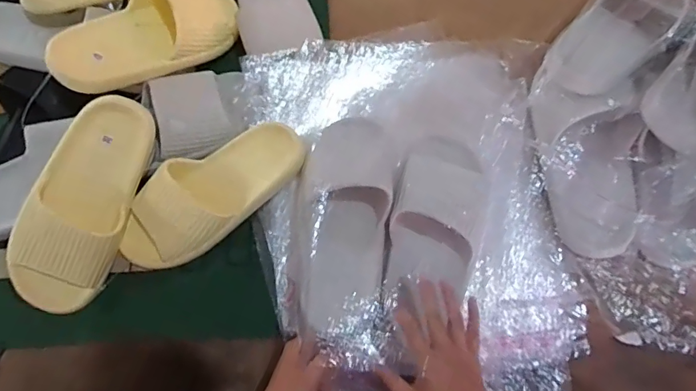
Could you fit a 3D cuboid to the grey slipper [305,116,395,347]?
[{"bbox_3d":[0.004,0.028,0.500,0.092,0.055,0.261,1,72,3],"label":"grey slipper"}]

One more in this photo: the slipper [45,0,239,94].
[{"bbox_3d":[-0.251,-0.213,0.563,0.254,0.082,0.100,-36,73,-26],"label":"slipper"}]

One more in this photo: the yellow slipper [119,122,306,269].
[{"bbox_3d":[-0.168,-0.002,0.537,0.246,0.058,0.094,-36,74,-9],"label":"yellow slipper"}]

